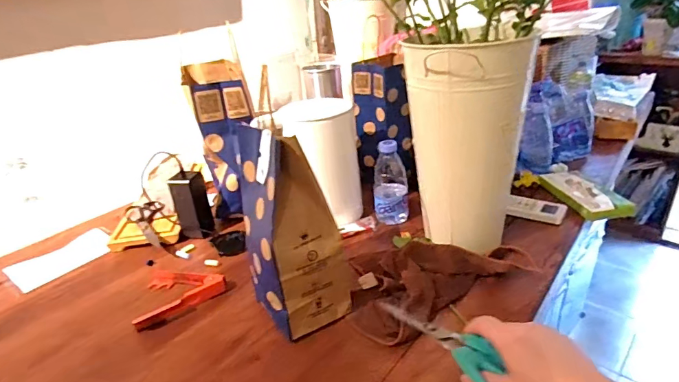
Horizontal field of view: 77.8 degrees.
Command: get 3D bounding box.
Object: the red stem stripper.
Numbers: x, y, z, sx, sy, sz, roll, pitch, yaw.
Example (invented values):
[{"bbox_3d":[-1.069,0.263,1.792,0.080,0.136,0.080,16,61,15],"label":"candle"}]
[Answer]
[{"bbox_3d":[-0.274,0.153,0.690,0.136,0.031,0.144,-20,31,-29],"label":"red stem stripper"}]

